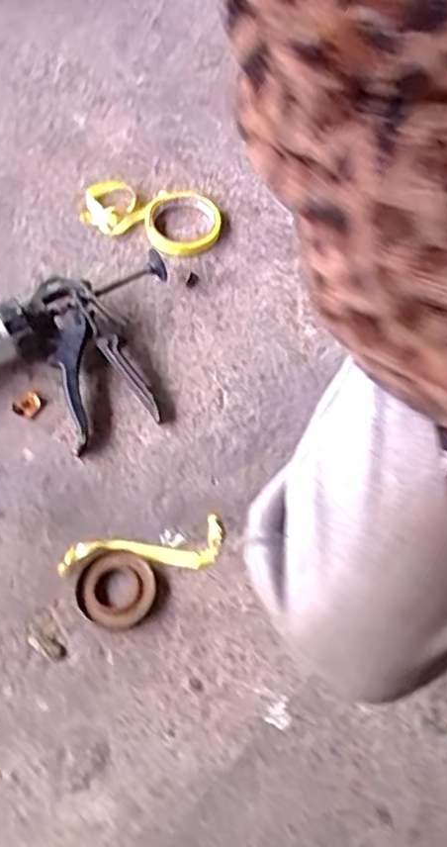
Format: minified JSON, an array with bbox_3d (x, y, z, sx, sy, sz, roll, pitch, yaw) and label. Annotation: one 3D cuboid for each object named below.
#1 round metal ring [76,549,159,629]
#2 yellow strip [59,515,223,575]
[{"bbox_3d":[-0.103,0.160,0.627,0.075,0.015,0.071,1,62,-3],"label":"round metal ring"},{"bbox_3d":[-0.079,0.130,0.647,0.164,0.009,0.051,-12,64,-10],"label":"yellow strip"}]

